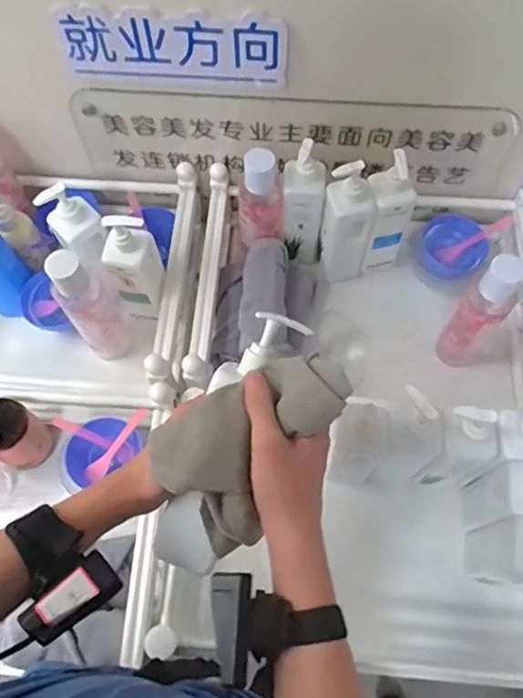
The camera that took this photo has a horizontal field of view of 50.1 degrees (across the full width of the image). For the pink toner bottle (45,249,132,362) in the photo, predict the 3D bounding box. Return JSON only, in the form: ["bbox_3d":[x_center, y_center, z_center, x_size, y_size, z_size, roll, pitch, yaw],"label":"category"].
[{"bbox_3d":[-0.231,-0.054,0.765,0.070,0.222,0.051,-33,70,-13],"label":"pink toner bottle"}]

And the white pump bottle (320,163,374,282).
[{"bbox_3d":[0.123,-0.177,0.812,0.067,0.223,0.054,-10,66,-3],"label":"white pump bottle"}]

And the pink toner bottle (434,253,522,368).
[{"bbox_3d":[0.292,-0.043,0.762,0.064,0.234,0.054,38,72,16],"label":"pink toner bottle"}]

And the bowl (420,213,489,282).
[{"bbox_3d":[0.296,-0.151,0.874,0.099,0.065,0.085,38,72,16],"label":"bowl"}]

